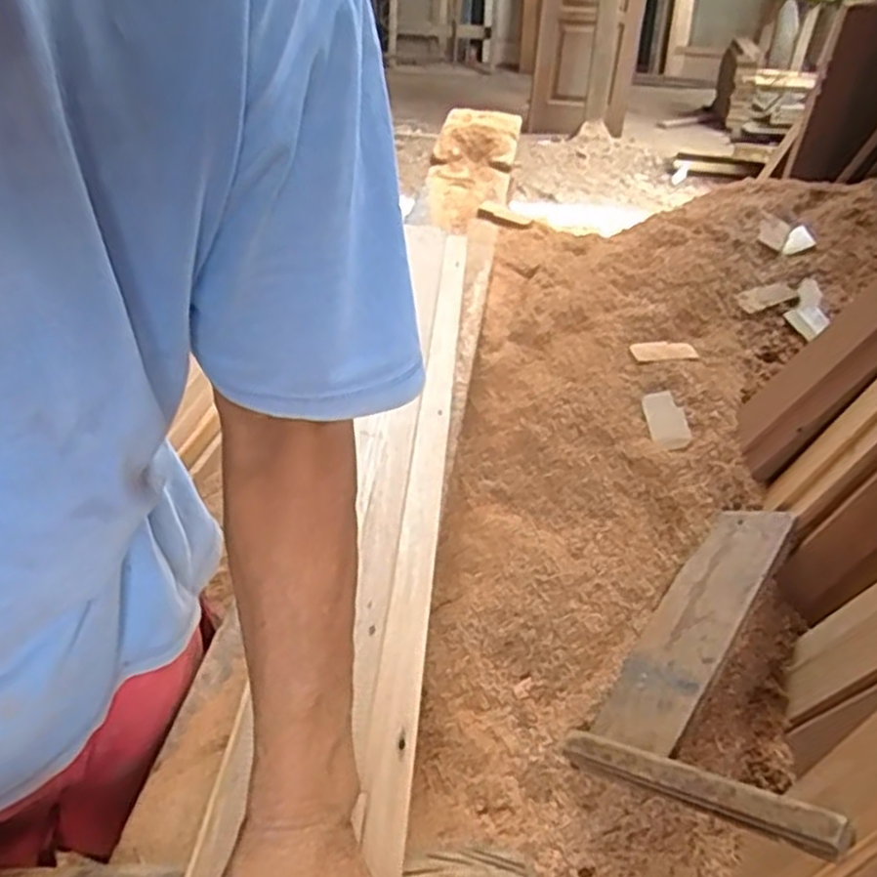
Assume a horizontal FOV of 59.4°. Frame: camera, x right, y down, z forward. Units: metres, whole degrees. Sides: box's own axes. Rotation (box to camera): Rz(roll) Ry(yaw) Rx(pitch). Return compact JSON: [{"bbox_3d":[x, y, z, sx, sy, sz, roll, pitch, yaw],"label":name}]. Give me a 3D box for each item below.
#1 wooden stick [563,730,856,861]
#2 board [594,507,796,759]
[{"bbox_3d":[0.234,0.327,0.729,0.029,0.034,0.296,-27,13,-35],"label":"wooden stick"},{"bbox_3d":[0.306,0.213,0.914,0.116,0.014,0.348,-3,40,51],"label":"board"}]

